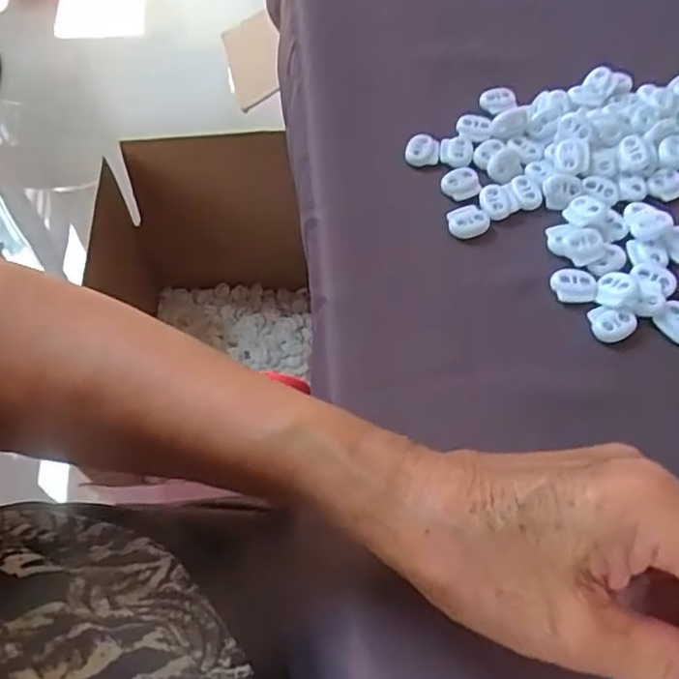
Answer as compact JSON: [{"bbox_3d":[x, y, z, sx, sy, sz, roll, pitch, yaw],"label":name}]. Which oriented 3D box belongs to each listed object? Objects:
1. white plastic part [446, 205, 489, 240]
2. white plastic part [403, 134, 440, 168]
[{"bbox_3d":[0.070,-0.064,0.348,0.022,0.005,0.022,0,70,0],"label":"white plastic part"},{"bbox_3d":[0.049,-0.111,0.375,0.019,0.006,0.020,7,61,4],"label":"white plastic part"}]

